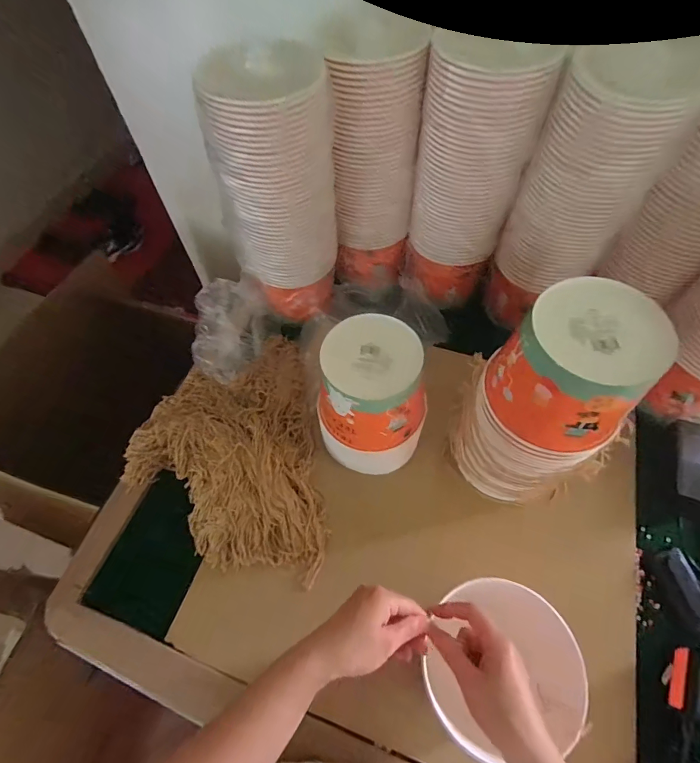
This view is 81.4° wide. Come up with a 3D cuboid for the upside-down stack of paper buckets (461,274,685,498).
[{"bbox_3d":[0.237,0.039,0.511,0.142,0.301,0.139,-10,60,-4],"label":"upside-down stack of paper buckets"}]

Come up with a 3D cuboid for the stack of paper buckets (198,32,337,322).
[{"bbox_3d":[-0.095,-0.270,0.638,0.138,0.377,0.137,15,61,10],"label":"stack of paper buckets"}]

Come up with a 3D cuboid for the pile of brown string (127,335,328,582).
[{"bbox_3d":[-0.211,0.103,0.655,0.304,0.064,0.411,-9,59,-4],"label":"pile of brown string"}]

